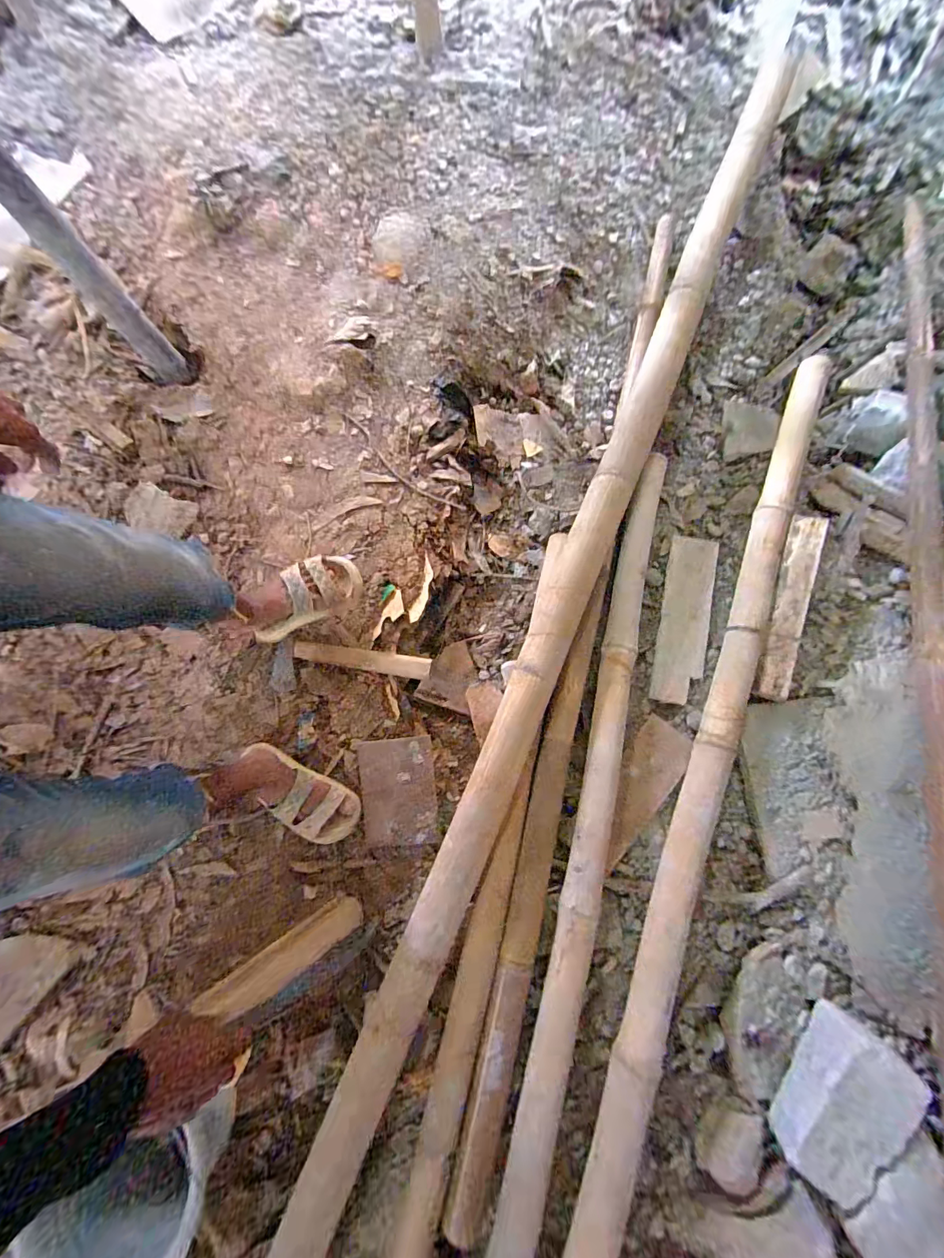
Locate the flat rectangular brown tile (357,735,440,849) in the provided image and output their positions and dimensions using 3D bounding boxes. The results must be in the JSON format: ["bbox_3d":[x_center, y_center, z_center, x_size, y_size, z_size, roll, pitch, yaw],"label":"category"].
[{"bbox_3d":[-0.144,0.312,0.843,0.143,0.013,0.195,-7,74,-1],"label":"flat rectangular brown tile"}]

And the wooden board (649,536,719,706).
[{"bbox_3d":[0.434,-0.023,0.896,0.088,0.018,0.351,9,79,22],"label":"wooden board"}]

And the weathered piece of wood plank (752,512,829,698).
[{"bbox_3d":[0.603,-0.046,0.832,0.052,0.025,0.367,14,78,32],"label":"weathered piece of wood plank"}]

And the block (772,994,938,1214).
[{"bbox_3d":[0.534,0.690,0.623,0.084,0.122,0.215,30,80,13],"label":"block"}]

